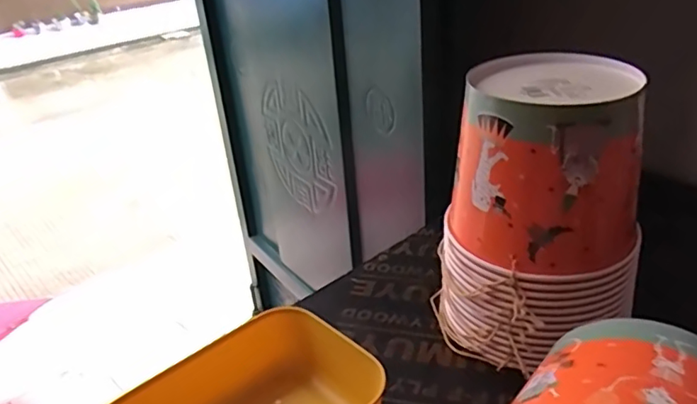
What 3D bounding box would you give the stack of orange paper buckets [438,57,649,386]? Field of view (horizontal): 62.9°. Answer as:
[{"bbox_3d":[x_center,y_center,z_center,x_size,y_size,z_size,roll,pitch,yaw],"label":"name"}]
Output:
[{"bbox_3d":[0.157,0.007,0.481,0.159,0.230,0.142,2,28,14],"label":"stack of orange paper buckets"}]

